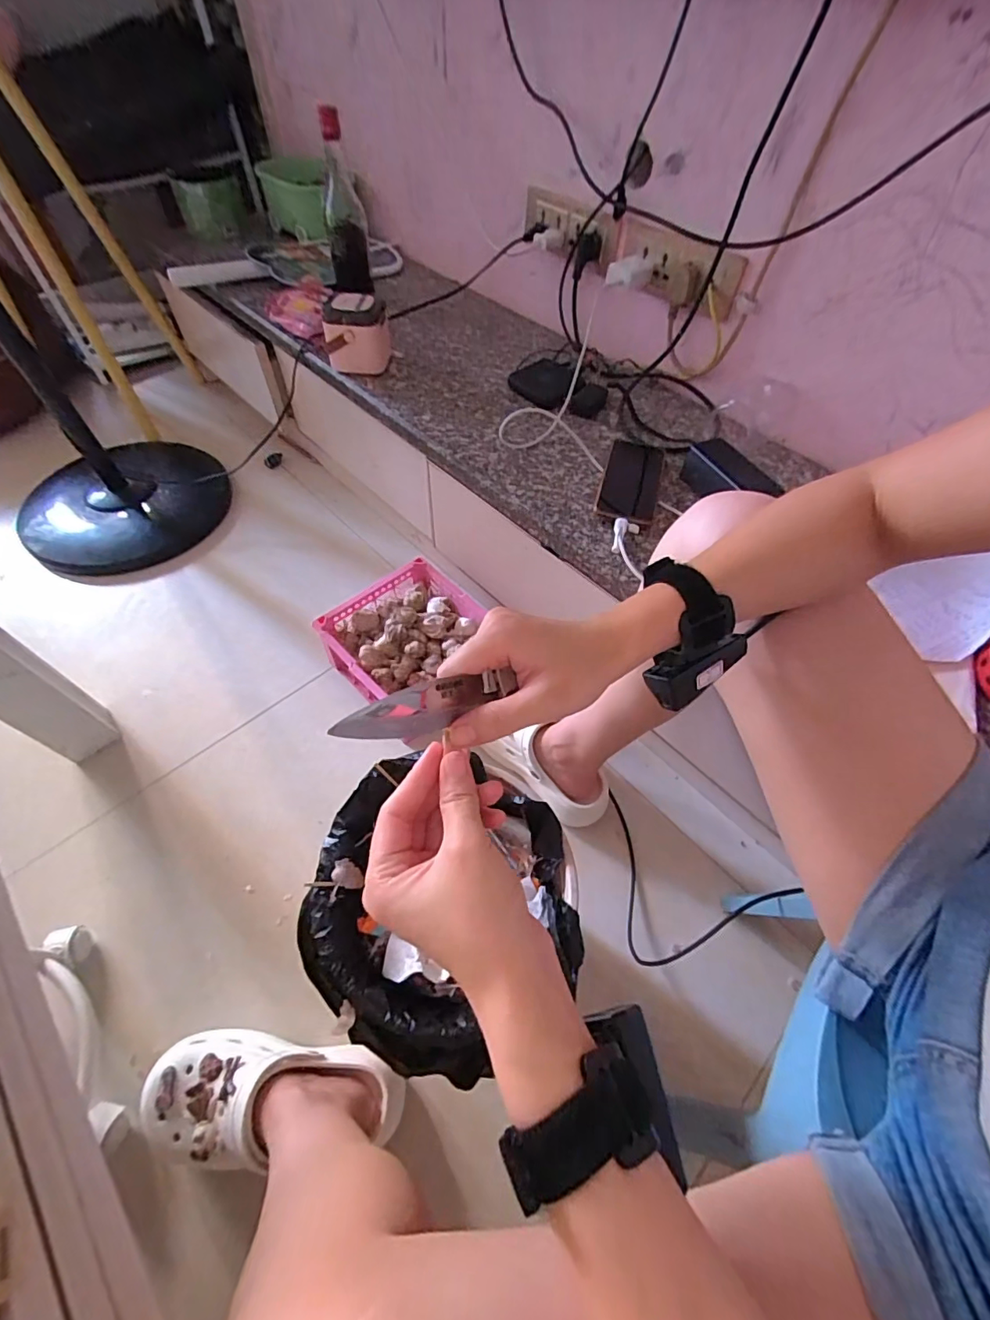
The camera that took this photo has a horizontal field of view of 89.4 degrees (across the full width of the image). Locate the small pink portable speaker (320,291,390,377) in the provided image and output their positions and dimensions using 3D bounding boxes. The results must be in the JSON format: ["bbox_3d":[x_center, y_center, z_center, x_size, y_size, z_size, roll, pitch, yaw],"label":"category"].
[{"bbox_3d":[-0.221,-0.524,0.805,0.101,0.094,0.076,-7,57,-7],"label":"small pink portable speaker"}]

